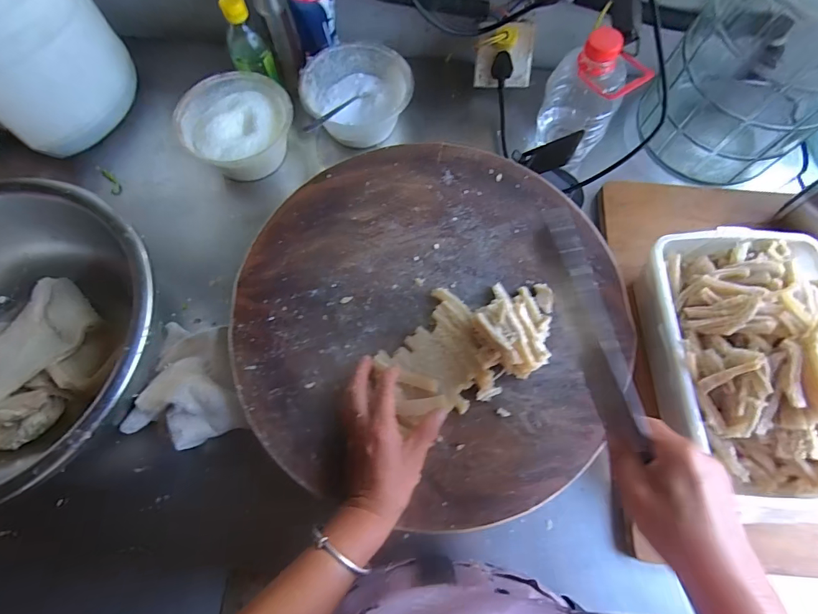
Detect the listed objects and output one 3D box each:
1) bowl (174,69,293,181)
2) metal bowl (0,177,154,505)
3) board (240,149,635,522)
[{"bbox_3d":[-0.259,-0.269,0.642,0.159,0.085,0.152,0,72,-1],"label":"bowl"},{"bbox_3d":[-0.452,0.052,0.484,0.355,0.134,0.318,-8,72,-4],"label":"metal bowl"},{"bbox_3d":[0.025,-0.005,0.490,0.443,0.027,0.442,27,73,8],"label":"board"}]

